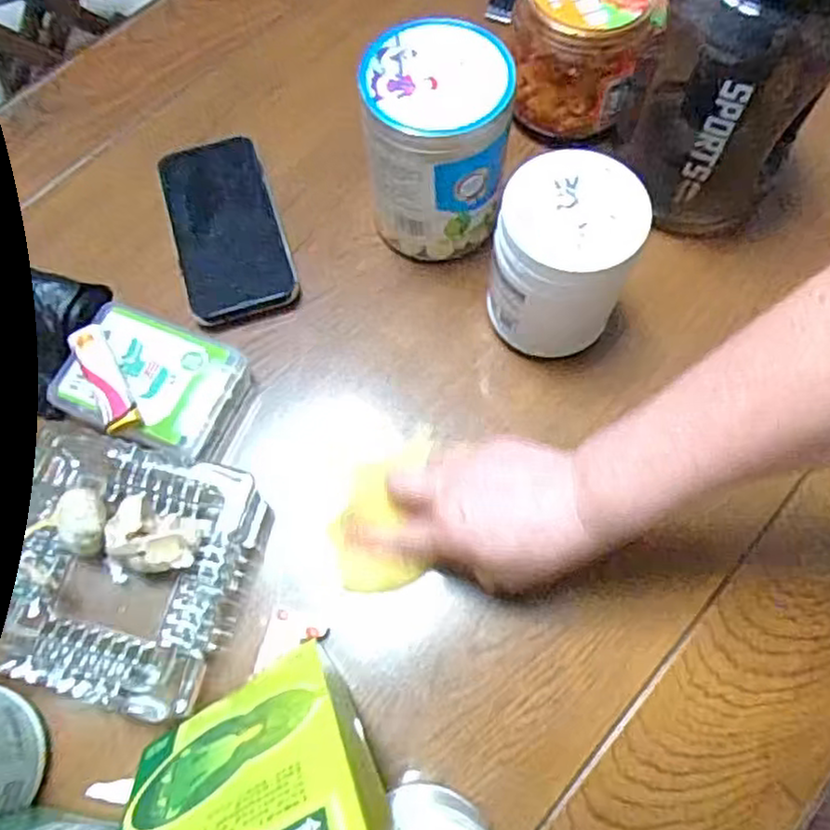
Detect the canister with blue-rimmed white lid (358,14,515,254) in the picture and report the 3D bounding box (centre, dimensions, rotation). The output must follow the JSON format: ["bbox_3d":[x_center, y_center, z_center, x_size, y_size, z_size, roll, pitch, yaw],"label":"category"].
[{"bbox_3d":[0.015,-0.183,0.501,0.096,0.140,0.101,5,68,2],"label":"canister with blue-rimmed white lid"}]

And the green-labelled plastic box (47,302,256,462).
[{"bbox_3d":[-0.180,-0.020,0.487,0.106,0.041,0.084,20,69,8],"label":"green-labelled plastic box"}]

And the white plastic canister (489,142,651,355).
[{"bbox_3d":[0.096,-0.098,0.475,0.085,0.122,0.091,-1,67,1],"label":"white plastic canister"}]

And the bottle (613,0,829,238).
[{"bbox_3d":[0.208,-0.225,0.461,0.126,0.225,0.099,24,70,9],"label":"bottle"}]

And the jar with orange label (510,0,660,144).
[{"bbox_3d":[0.126,-0.291,0.551,0.098,0.099,0.099,0,68,0],"label":"jar with orange label"}]

